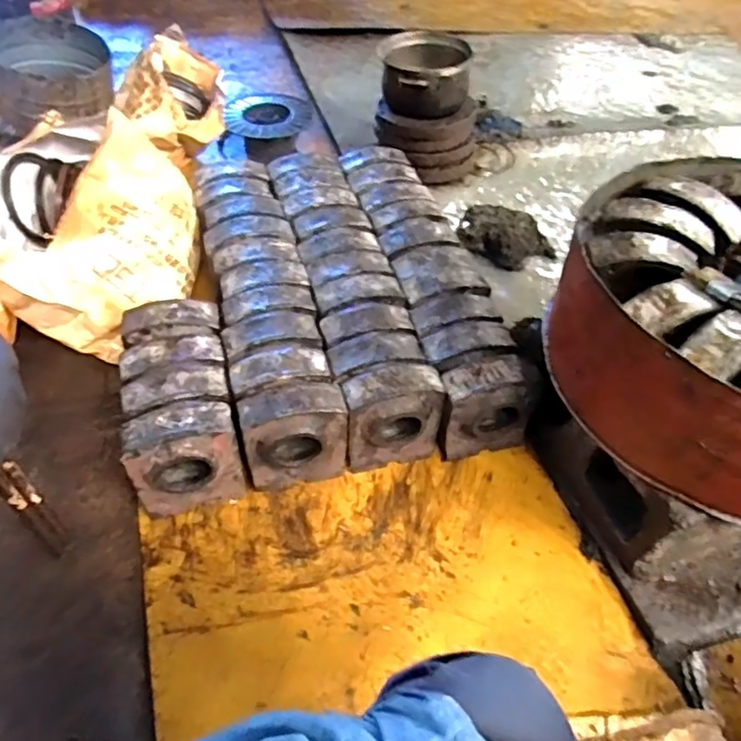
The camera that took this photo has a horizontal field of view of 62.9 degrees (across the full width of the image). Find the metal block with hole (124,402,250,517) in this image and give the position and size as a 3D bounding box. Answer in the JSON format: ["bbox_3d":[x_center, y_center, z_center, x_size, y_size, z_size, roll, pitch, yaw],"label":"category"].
[{"bbox_3d":[-0.272,0.133,0.898,0.153,0.163,0.088,-13,52,-13],"label":"metal block with hole"}]

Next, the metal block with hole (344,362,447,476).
[{"bbox_3d":[0.034,0.072,0.968,0.149,0.159,0.083,-12,52,-12],"label":"metal block with hole"}]

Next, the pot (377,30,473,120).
[{"bbox_3d":[0.115,-0.678,1.382,0.189,0.125,0.212,-10,50,-13],"label":"pot"}]

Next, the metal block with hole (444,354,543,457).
[{"bbox_3d":[0.187,0.061,0.989,0.144,0.169,0.085,-5,51,-6],"label":"metal block with hole"}]

